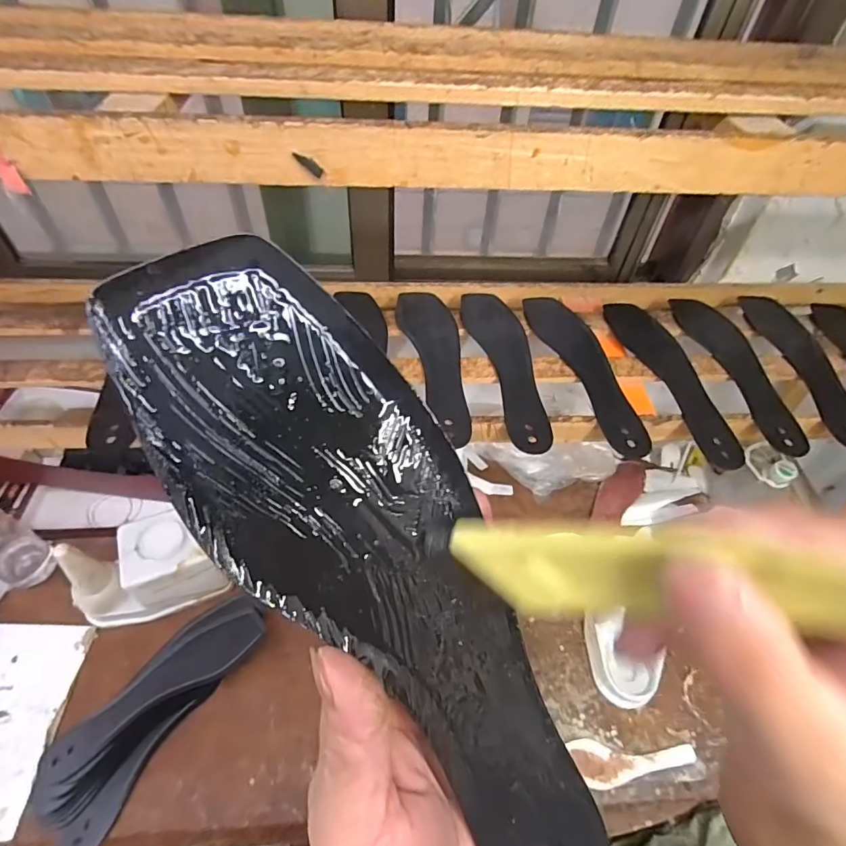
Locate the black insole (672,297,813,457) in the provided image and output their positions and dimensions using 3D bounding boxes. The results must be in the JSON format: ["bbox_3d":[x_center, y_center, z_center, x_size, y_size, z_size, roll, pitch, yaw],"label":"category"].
[{"bbox_3d":[0.406,-0.077,0.615,0.073,0.012,0.276,-2,51,-5],"label":"black insole"}]

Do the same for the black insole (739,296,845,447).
[{"bbox_3d":[0.492,-0.084,0.620,0.073,0.005,0.284,5,51,1],"label":"black insole"}]

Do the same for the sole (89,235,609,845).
[{"bbox_3d":[0.002,0.066,0.159,0.071,0.010,0.267,-36,103,-13],"label":"sole"}]

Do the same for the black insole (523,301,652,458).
[{"bbox_3d":[0.203,-0.074,0.597,0.069,0.005,0.275,-8,52,-10],"label":"black insole"}]

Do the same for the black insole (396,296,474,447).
[{"bbox_3d":[0.014,-0.082,0.590,0.070,0.010,0.264,-4,51,-7],"label":"black insole"}]

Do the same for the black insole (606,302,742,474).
[{"bbox_3d":[0.315,-0.063,0.601,0.069,0.017,0.274,-11,51,-7],"label":"black insole"}]

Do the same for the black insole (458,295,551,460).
[{"bbox_3d":[0.104,-0.076,0.593,0.069,0.006,0.278,-5,51,-7],"label":"black insole"}]

